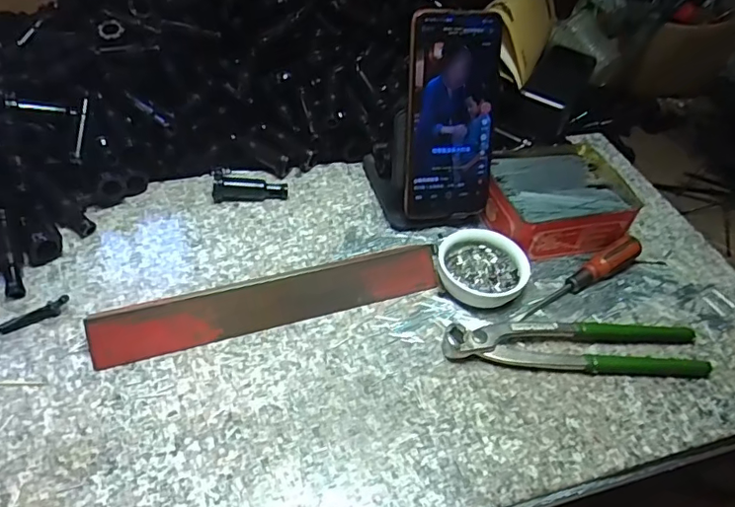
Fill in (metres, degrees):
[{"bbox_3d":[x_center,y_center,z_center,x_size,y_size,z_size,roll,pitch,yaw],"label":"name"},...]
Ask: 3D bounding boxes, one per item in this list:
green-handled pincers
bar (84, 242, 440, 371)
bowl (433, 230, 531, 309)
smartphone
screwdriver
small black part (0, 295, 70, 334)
[{"bbox_3d":[0.157,0.067,0.420,0.201,0.017,0.046,1,47,-6],"label":"green-handled pincers"},{"bbox_3d":[-0.066,0.034,0.420,0.259,0.038,0.007,-12,6,-19],"label":"bar"},{"bbox_3d":[0.092,0.012,0.455,0.072,0.023,0.063,17,47,9],"label":"bowl"},{"bbox_3d":[0.071,-0.112,0.464,0.082,0.165,0.013,-4,21,-10],"label":"smartphone"},{"bbox_3d":[0.177,0.018,0.466,0.132,0.023,0.019,-22,53,-24],"label":"screwdriver"},{"bbox_3d":[-0.239,0.044,0.397,0.050,0.008,0.010,-25,54,-27],"label":"small black part"}]

